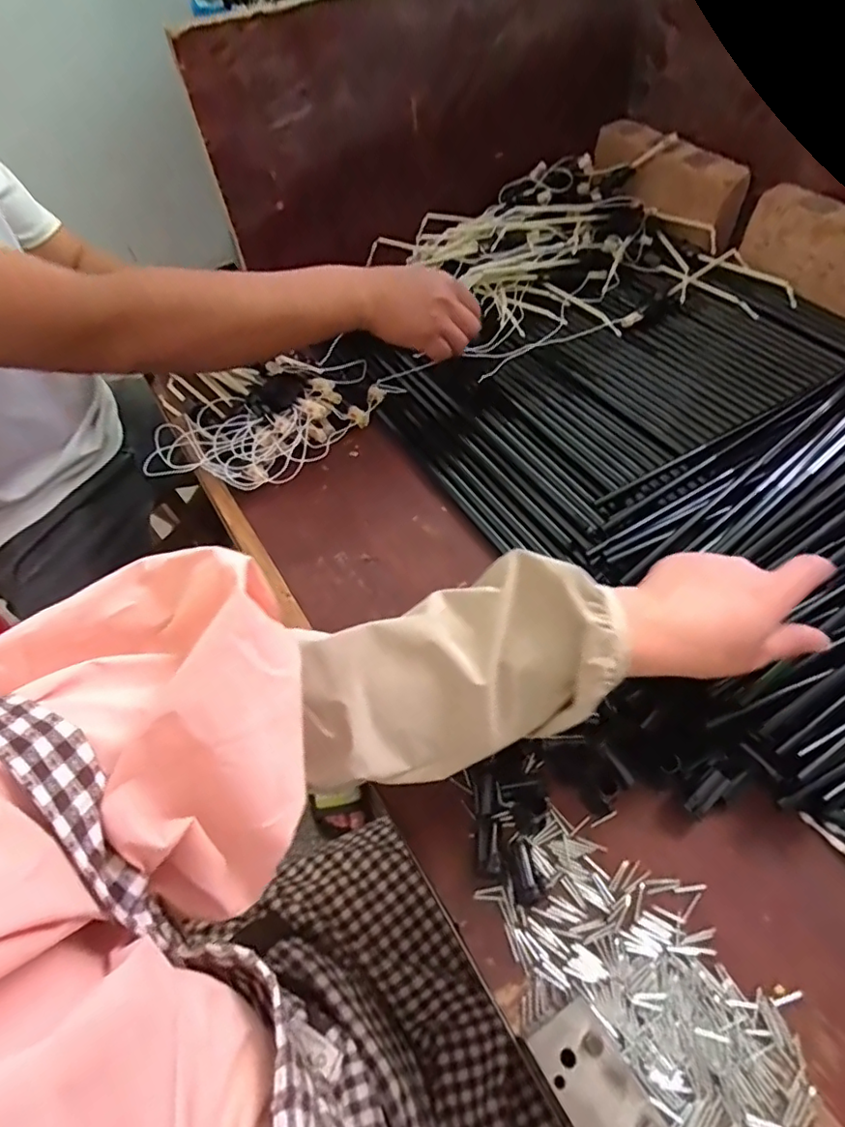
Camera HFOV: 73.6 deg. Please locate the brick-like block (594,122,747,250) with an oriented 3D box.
[{"bbox_3d":[0.332,-0.534,0.780,0.070,0.073,0.245,-27,57,-14],"label":"brick-like block"}]

